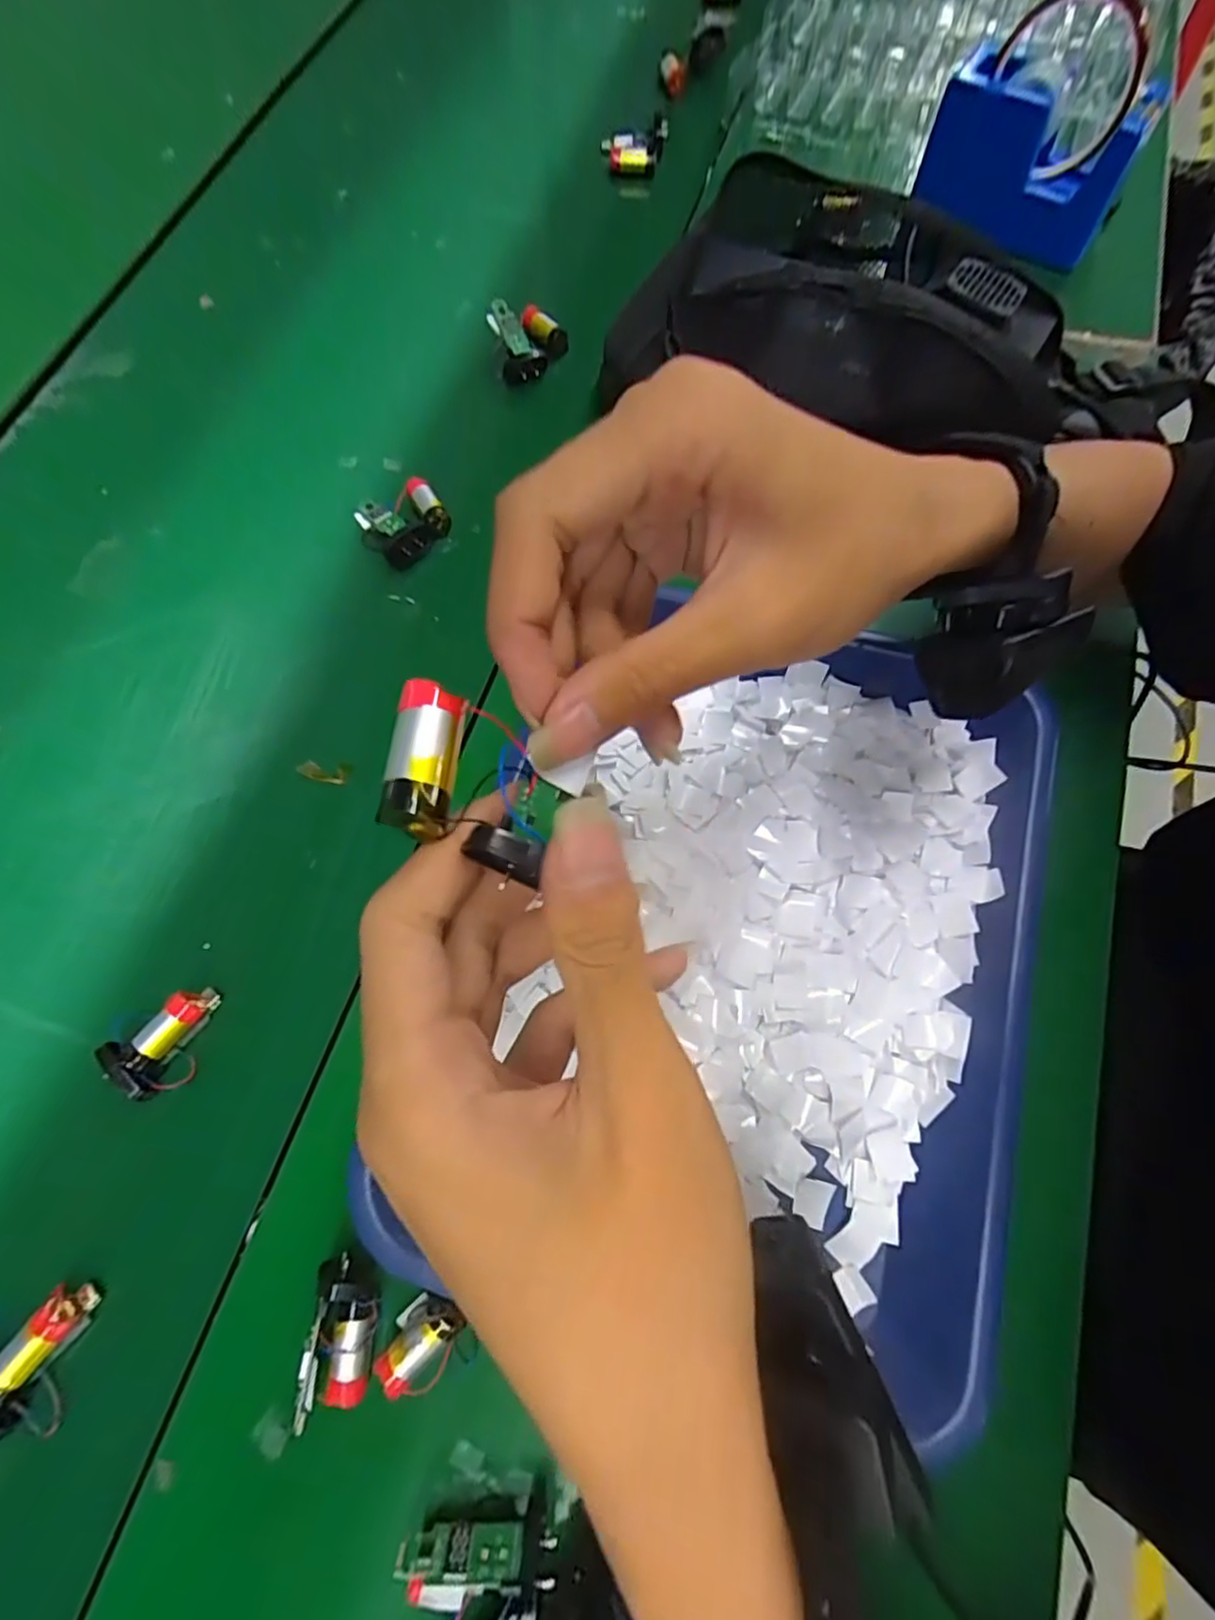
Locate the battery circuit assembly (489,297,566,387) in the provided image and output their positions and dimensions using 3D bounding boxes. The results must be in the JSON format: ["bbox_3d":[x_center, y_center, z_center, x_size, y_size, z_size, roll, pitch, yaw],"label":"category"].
[{"bbox_3d":[-0.055,-0.331,0.444,0.049,0.032,0.054,-16,74,-6],"label":"battery circuit assembly"}]

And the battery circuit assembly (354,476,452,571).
[{"bbox_3d":[-0.127,-0.179,0.400,0.052,0.021,0.051,0,73,-1],"label":"battery circuit assembly"}]

